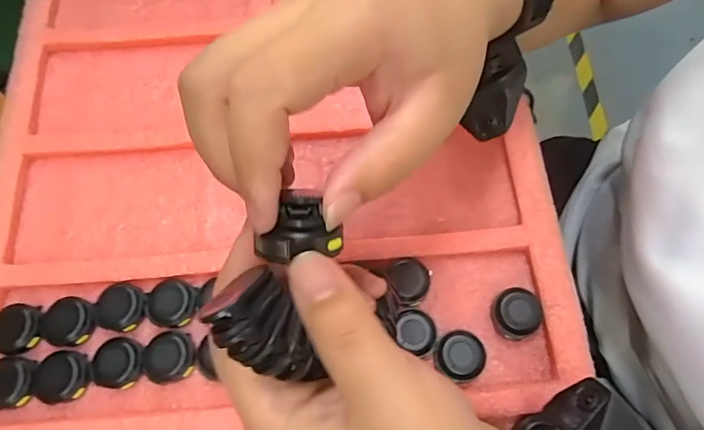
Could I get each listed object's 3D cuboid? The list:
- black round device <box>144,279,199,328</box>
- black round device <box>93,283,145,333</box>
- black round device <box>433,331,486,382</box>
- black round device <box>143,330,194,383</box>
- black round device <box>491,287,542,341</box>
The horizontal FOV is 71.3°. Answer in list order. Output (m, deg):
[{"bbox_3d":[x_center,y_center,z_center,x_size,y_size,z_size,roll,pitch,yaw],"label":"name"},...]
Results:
[{"bbox_3d":[-0.114,0.056,0.309,0.032,0.010,0.029,10,68,5],"label":"black round device"},{"bbox_3d":[-0.147,0.058,0.307,0.032,0.013,0.029,-10,68,-4],"label":"black round device"},{"bbox_3d":[0.064,0.084,0.294,0.029,0.012,0.028,0,68,0],"label":"black round device"},{"bbox_3d":[-0.112,0.086,0.297,0.029,0.012,0.030,0,68,0],"label":"black round device"},{"bbox_3d":[0.101,0.061,0.301,0.025,0.015,0.029,-10,68,-3],"label":"black round device"}]

